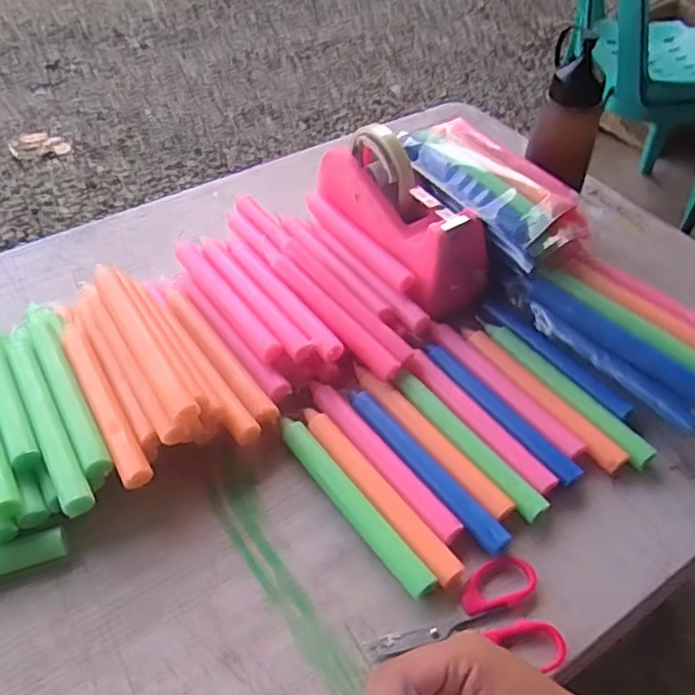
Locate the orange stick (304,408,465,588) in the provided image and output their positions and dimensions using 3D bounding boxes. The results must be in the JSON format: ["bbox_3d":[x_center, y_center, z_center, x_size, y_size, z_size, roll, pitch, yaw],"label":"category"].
[{"bbox_3d":[0.019,0.100,0.443,0.019,0.014,0.160,-30,56,-24],"label":"orange stick"}]

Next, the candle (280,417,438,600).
[{"bbox_3d":[0.003,0.106,0.438,0.019,0.018,0.158,-30,56,-25],"label":"candle"}]

